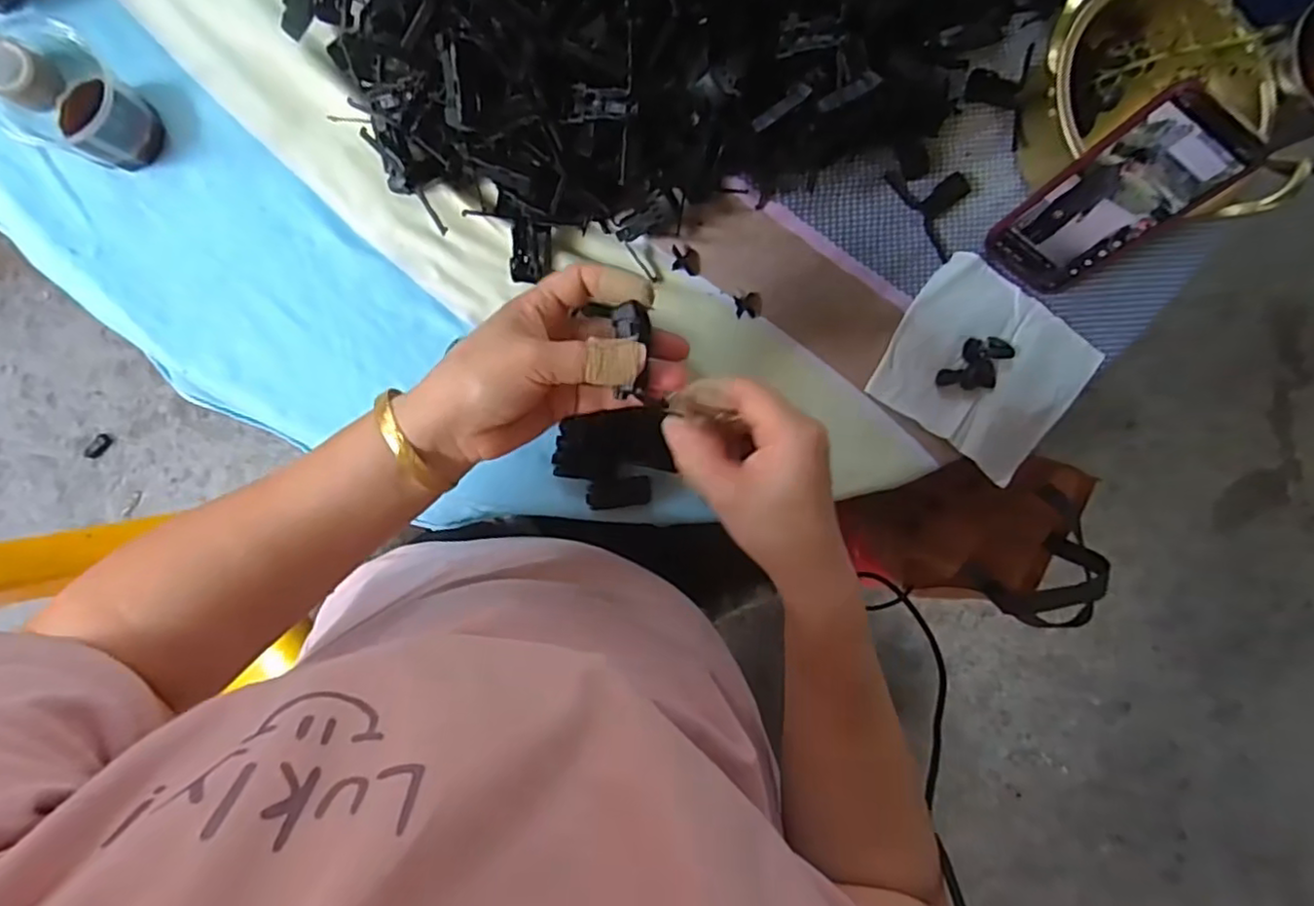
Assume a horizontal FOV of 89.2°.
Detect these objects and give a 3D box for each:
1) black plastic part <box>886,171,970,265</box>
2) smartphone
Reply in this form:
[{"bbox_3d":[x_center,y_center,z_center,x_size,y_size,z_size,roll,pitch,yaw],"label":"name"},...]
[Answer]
[{"bbox_3d":[0.224,-0.199,0.527,0.051,0.006,0.080,-37,97,-5],"label":"black plastic part"},{"bbox_3d":[0.320,-0.177,0.473,0.075,0.160,0.014,31,61,-8],"label":"smartphone"}]

